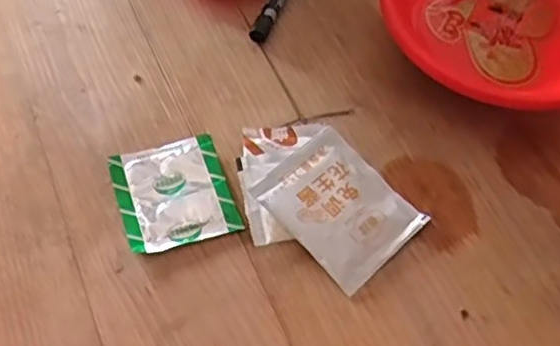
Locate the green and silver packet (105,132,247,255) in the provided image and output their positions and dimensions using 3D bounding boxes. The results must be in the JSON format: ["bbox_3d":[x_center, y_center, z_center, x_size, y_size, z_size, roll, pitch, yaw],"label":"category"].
[{"bbox_3d":[-0.072,0.014,0.437,0.074,0.007,0.077,-15,61,-11],"label":"green and silver packet"}]

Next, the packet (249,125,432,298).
[{"bbox_3d":[0.040,0.022,0.431,0.078,0.017,0.094,-40,68,-22],"label":"packet"}]

